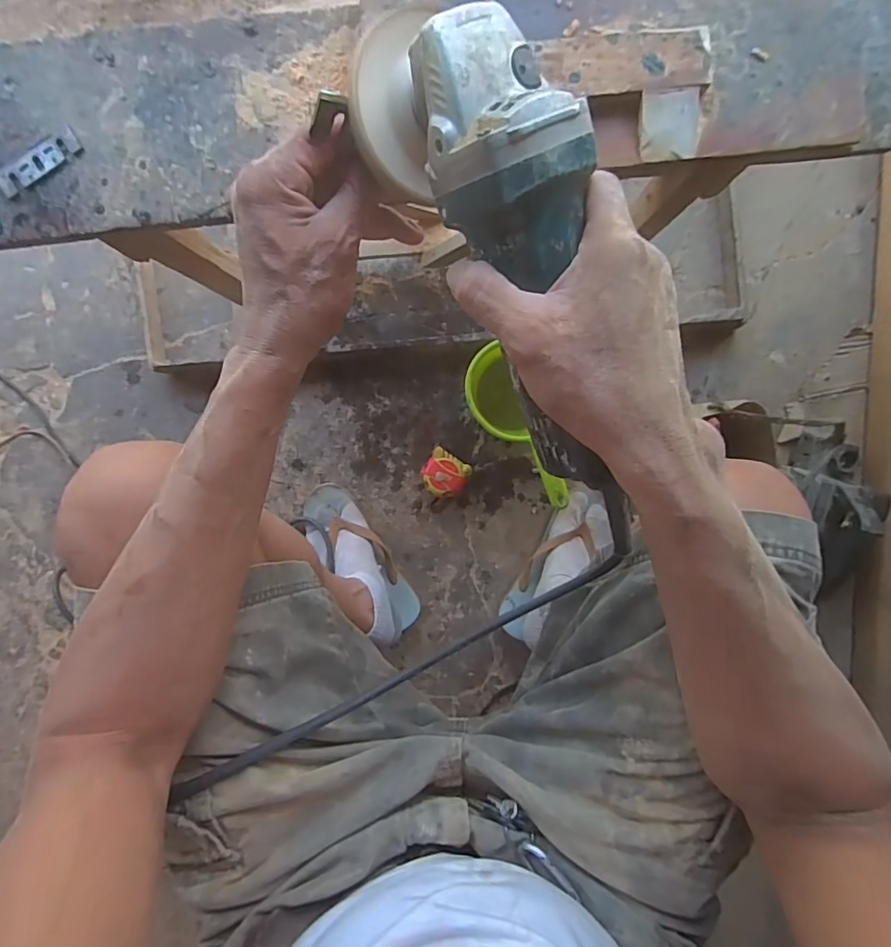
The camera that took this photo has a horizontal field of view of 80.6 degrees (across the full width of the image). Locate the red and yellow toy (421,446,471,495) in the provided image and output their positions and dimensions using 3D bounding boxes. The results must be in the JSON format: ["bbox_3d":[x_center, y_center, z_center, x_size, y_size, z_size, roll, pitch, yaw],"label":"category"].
[{"bbox_3d":[-0.002,0.002,0.885,0.074,0.043,0.073,0,95,2],"label":"red and yellow toy"}]

